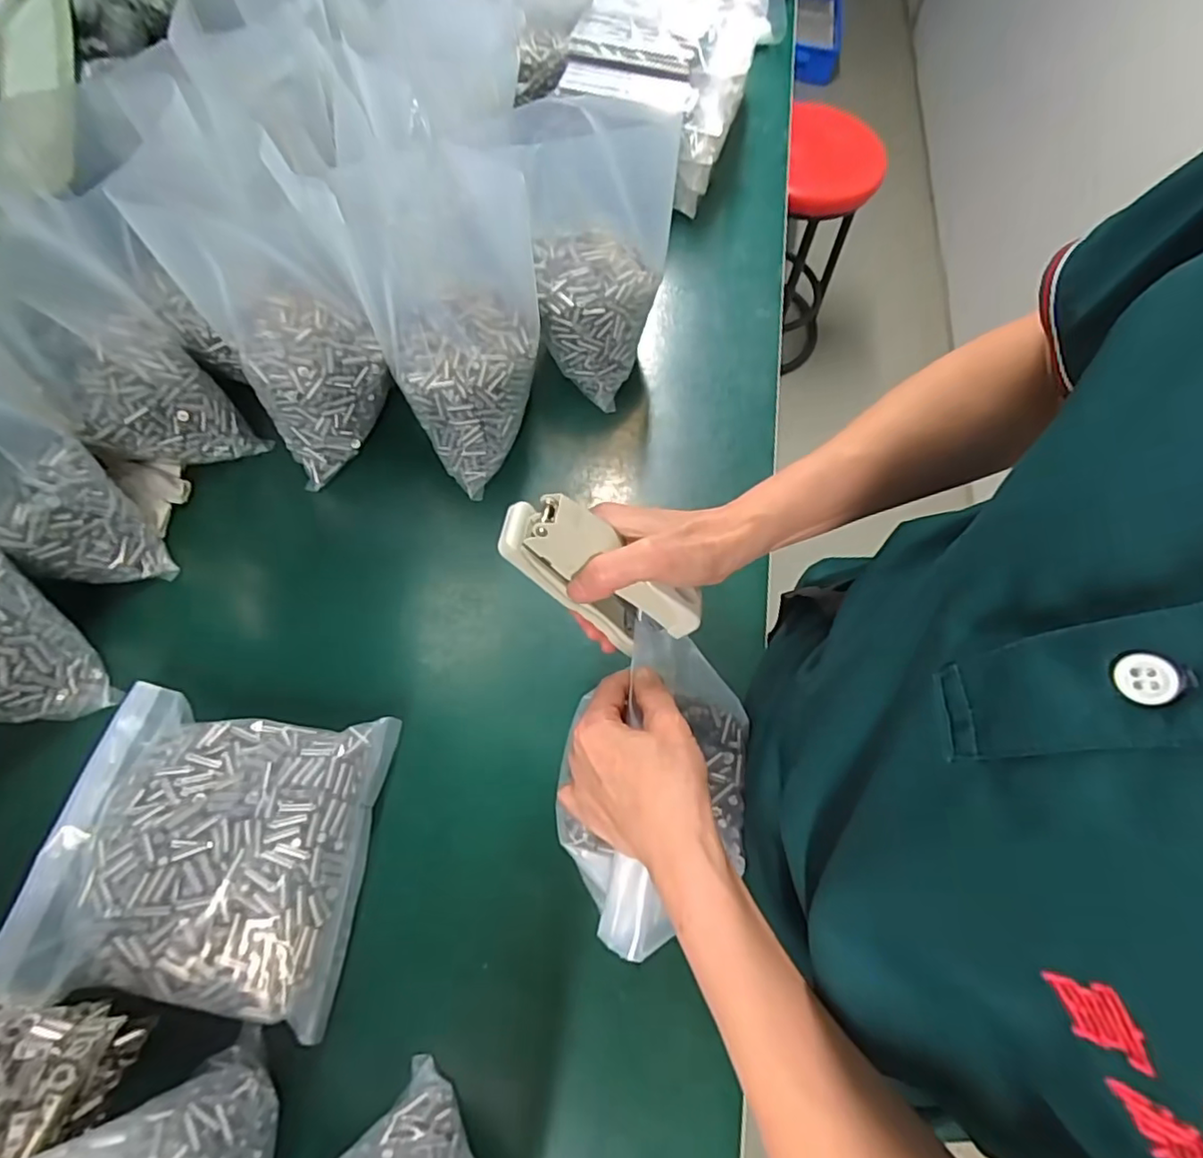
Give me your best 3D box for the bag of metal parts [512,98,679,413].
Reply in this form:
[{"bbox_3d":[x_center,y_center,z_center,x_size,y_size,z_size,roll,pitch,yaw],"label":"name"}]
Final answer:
[{"bbox_3d":[-0.019,-0.284,0.549,0.133,0.223,0.106,22,65,7],"label":"bag of metal parts"}]

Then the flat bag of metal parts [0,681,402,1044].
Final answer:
[{"bbox_3d":[-0.251,0.166,0.393,0.192,0.039,0.178,7,64,0],"label":"flat bag of metal parts"}]

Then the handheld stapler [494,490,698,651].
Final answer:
[{"bbox_3d":[0.001,-0.001,0.344,0.116,0.044,0.037,36,61,-29],"label":"handheld stapler"}]

